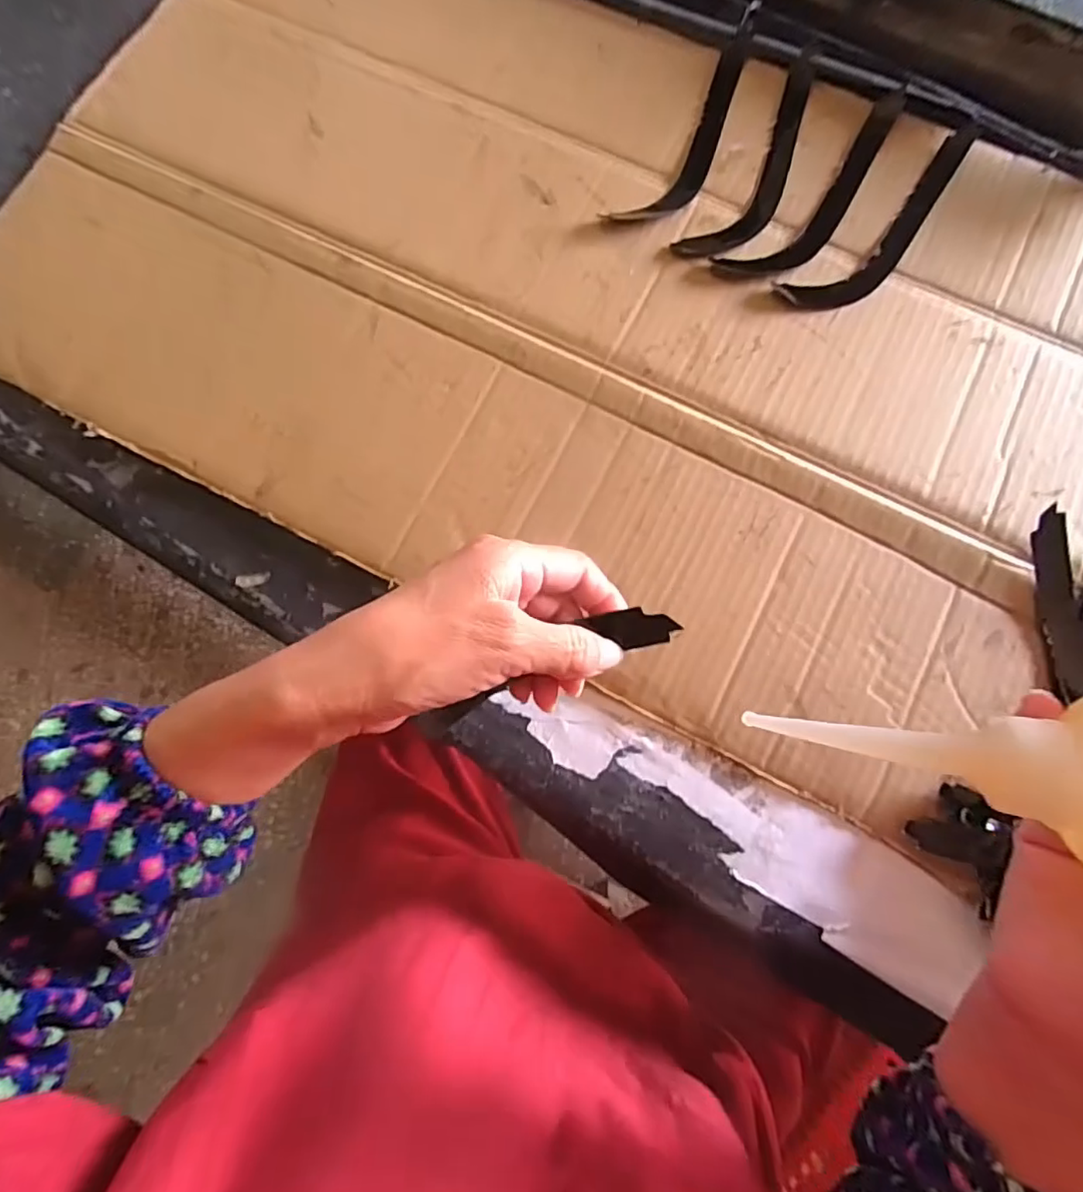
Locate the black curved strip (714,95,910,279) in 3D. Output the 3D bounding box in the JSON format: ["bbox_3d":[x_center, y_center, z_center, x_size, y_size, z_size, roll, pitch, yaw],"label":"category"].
[{"bbox_3d":[0.198,-0.278,0.410,0.046,0.012,0.190,43,79,10],"label":"black curved strip"}]

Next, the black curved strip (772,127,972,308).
[{"bbox_3d":[0.246,-0.255,0.411,0.198,0.007,0.045,-41,79,-10],"label":"black curved strip"}]

